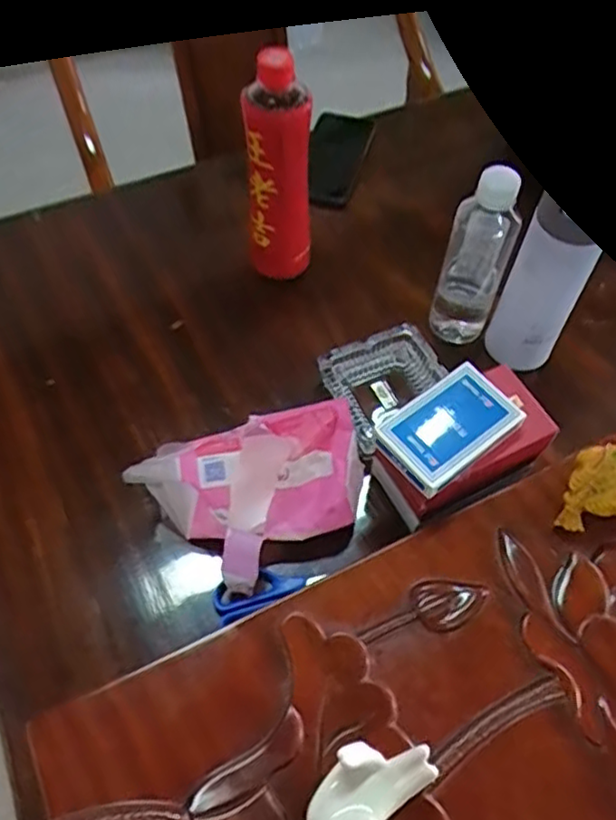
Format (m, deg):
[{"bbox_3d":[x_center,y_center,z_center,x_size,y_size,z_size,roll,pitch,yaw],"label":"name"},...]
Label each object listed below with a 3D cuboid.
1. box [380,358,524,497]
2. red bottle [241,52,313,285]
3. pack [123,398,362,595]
[{"bbox_3d":[0.106,0.012,0.495,0.102,0.014,0.065,-34,64,-20],"label":"box"},{"bbox_3d":[-0.029,-0.223,0.624,0.061,0.213,0.059,1,58,0],"label":"red bottle"},{"bbox_3d":[-0.041,0.072,0.531,0.173,0.093,0.116,-13,59,-9],"label":"pack"}]

